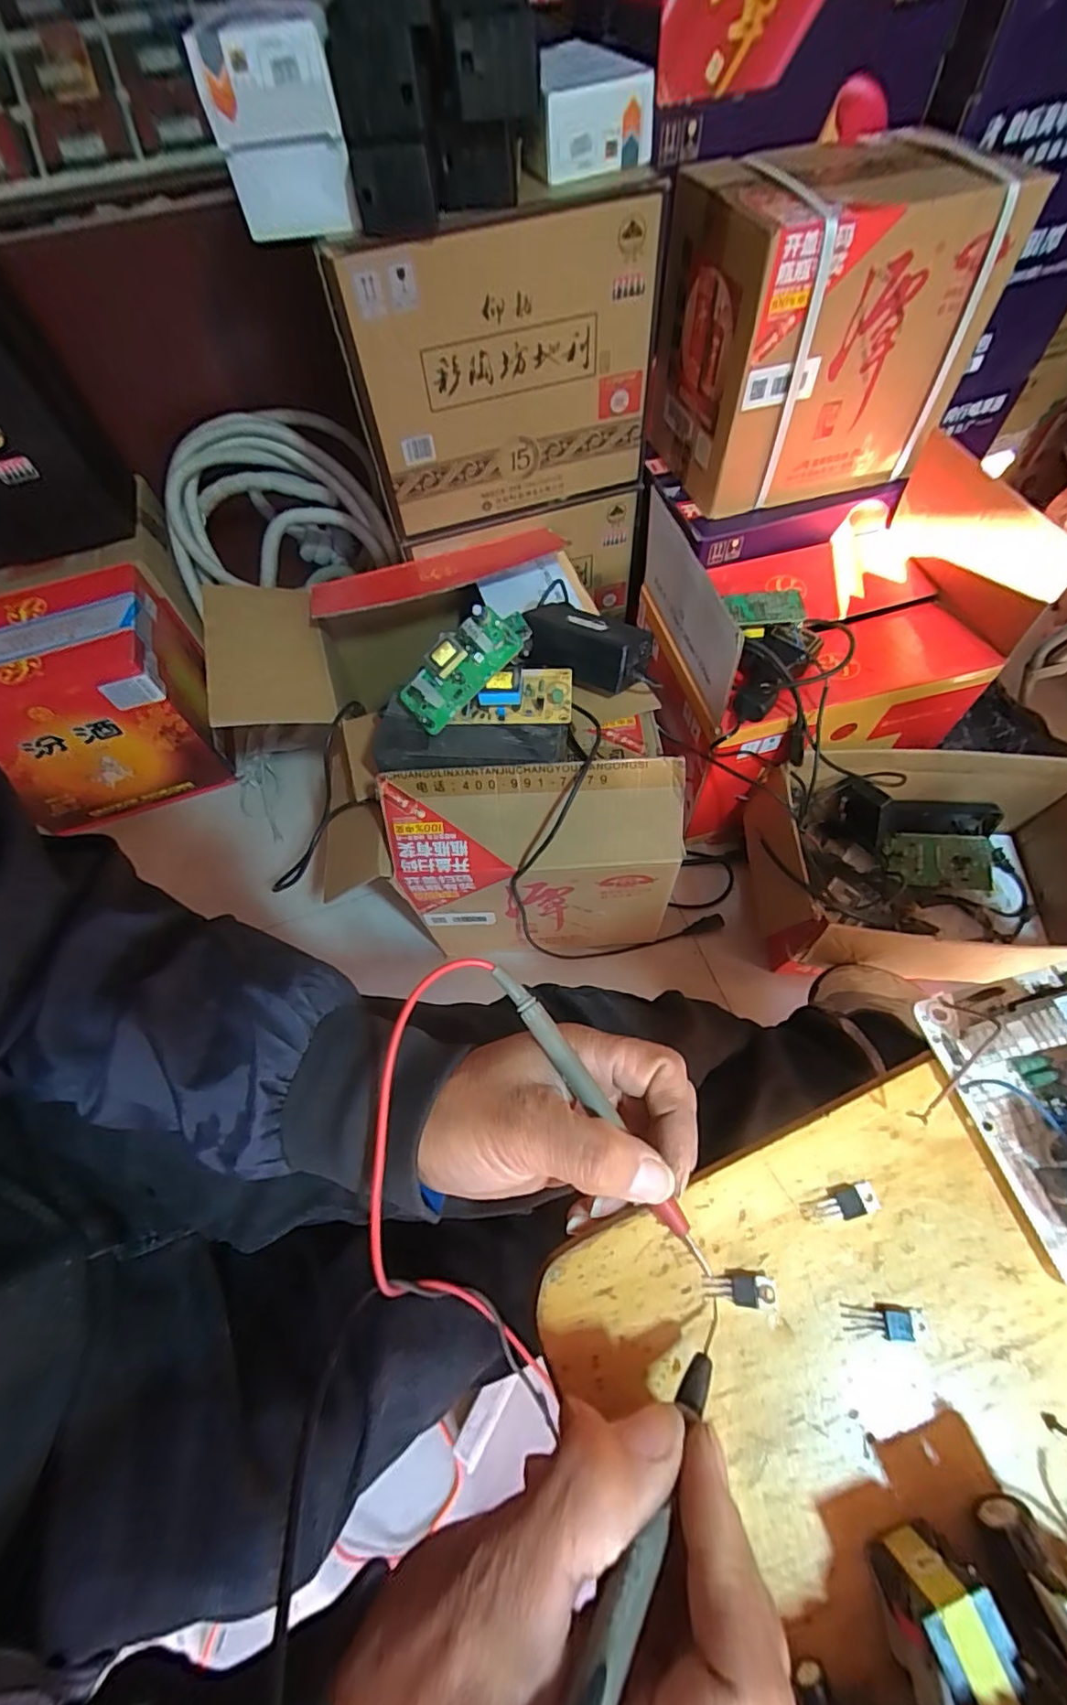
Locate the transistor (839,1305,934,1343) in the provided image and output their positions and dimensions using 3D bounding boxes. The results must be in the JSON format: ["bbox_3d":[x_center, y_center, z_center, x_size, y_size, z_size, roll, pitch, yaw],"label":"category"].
[{"bbox_3d":[0.132,0.176,0.216,0.030,0.004,0.010,4,62,6],"label":"transistor"}]

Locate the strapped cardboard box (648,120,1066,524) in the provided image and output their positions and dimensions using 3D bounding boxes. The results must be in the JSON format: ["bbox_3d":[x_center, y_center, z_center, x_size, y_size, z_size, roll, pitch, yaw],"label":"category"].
[{"bbox_3d":[0.349,-0.663,0.746,0.322,0.288,0.240,-16,62,-4],"label":"strapped cardboard box"}]

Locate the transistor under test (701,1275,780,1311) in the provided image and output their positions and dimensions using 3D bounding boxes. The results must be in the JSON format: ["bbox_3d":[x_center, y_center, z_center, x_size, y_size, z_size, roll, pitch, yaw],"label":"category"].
[{"bbox_3d":[0.080,0.169,0.223,0.026,0.004,0.010,2,62,5],"label":"transistor under test"}]

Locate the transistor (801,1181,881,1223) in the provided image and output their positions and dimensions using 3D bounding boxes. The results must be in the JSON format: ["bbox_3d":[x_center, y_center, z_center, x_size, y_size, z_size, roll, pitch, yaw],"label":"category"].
[{"bbox_3d":[0.124,0.143,0.234,0.030,0.004,0.010,-16,62,-5],"label":"transistor"}]

